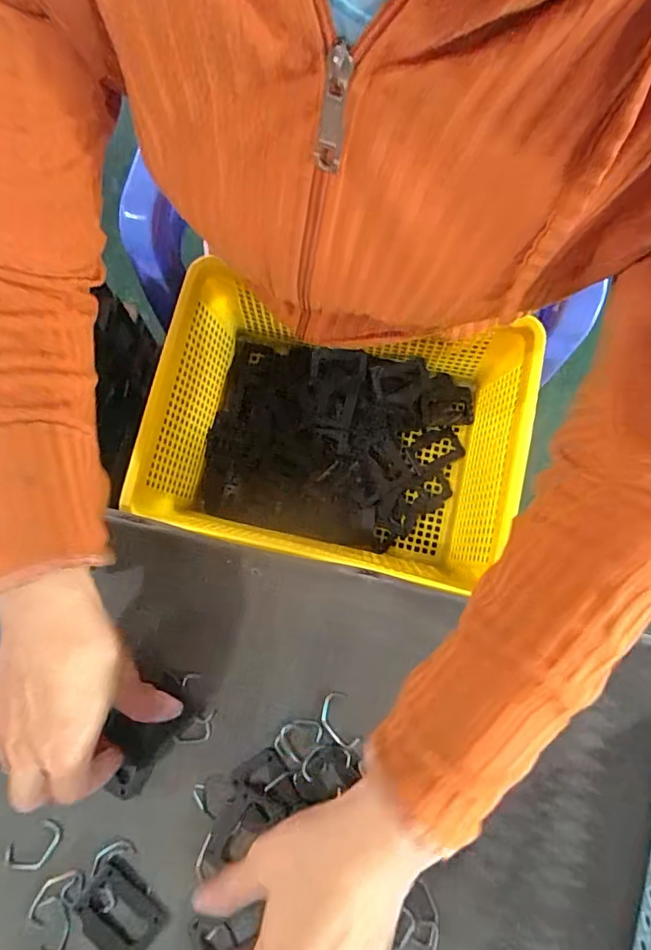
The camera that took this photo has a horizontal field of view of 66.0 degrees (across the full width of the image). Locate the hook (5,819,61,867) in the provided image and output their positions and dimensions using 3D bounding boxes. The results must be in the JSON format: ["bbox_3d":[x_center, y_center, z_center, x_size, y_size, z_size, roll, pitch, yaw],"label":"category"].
[{"bbox_3d":[-0.180,0.232,0.310,0.035,0.006,0.021,-32,81,-5],"label":"hook"}]

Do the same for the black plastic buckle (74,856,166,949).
[{"bbox_3d":[-0.125,0.264,0.302,0.049,0.004,0.041,41,81,8],"label":"black plastic buckle"}]

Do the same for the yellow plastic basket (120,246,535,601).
[{"bbox_3d":[0.005,-0.044,0.442,0.300,0.105,0.221,15,79,3],"label":"yellow plastic basket"}]

